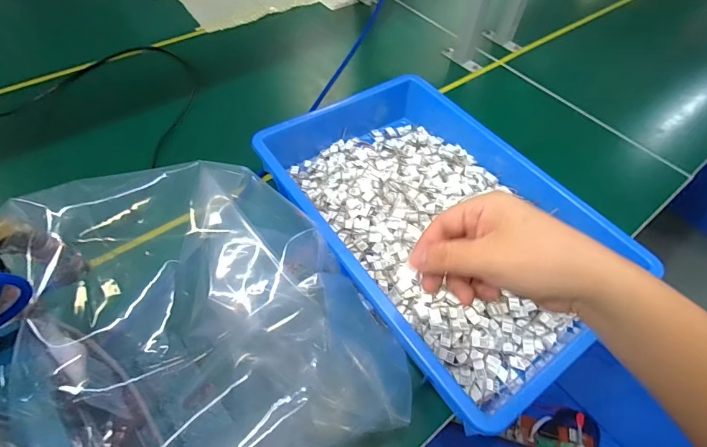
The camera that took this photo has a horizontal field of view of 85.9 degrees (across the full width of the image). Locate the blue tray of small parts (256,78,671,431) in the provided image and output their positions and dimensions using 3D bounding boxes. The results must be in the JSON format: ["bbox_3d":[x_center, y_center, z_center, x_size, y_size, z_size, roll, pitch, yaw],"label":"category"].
[{"bbox_3d":[0.108,-0.023,0.492,0.308,0.077,0.436,-31,61,-21],"label":"blue tray of small parts"}]

